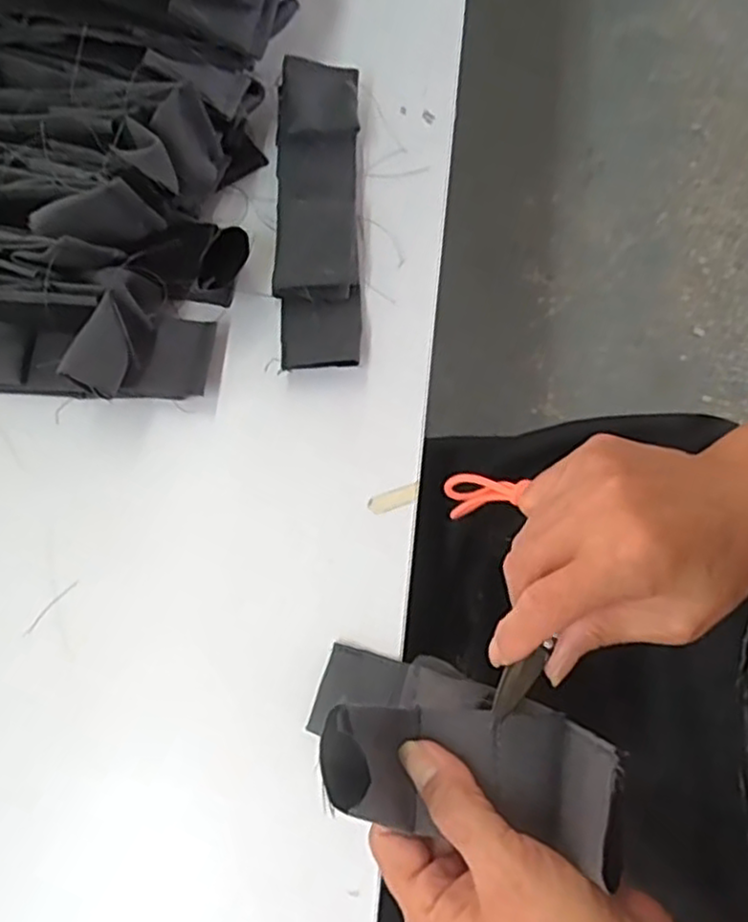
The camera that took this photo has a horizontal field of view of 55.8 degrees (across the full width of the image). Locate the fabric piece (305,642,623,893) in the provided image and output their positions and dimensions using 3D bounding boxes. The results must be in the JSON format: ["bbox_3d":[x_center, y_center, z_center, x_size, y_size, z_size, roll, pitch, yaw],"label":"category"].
[{"bbox_3d":[0.026,0.109,0.280,0.103,0.113,0.060,9,72,2],"label":"fabric piece"}]

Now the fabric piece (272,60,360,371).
[{"bbox_3d":[-0.033,-0.145,0.409,0.045,0.025,0.197,0,72,-1],"label":"fabric piece"}]

